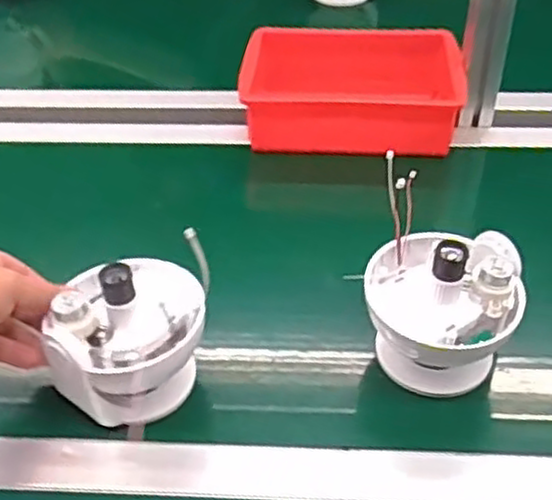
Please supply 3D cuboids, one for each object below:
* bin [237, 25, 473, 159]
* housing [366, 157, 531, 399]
[{"bbox_3d":[0.086,-0.184,0.846,0.241,0.071,0.164,2,42,4],"label":"bin"},{"bbox_3d":[0.132,0.035,0.581,0.116,0.117,0.134,8,43,12],"label":"housing"}]

